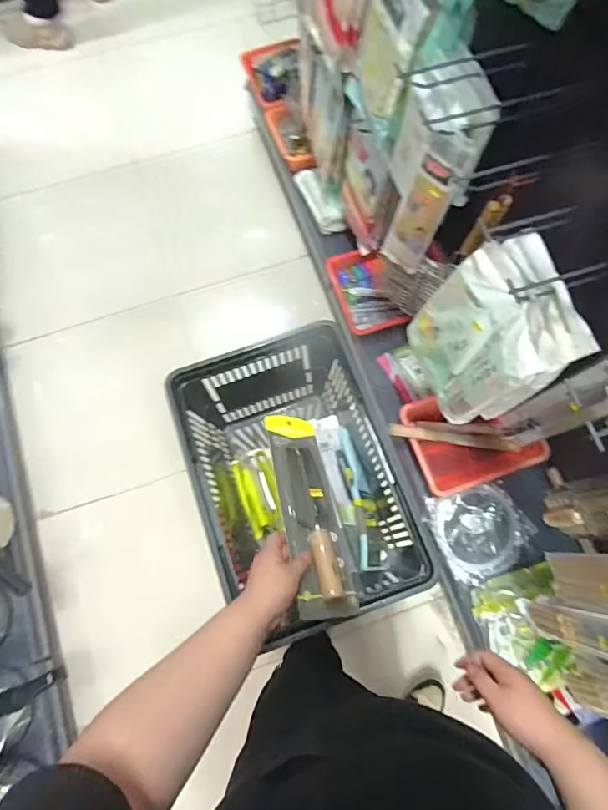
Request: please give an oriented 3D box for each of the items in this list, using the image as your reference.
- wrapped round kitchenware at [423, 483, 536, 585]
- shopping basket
[{"bbox_3d":[0.462,0.318,1.219,0.236,0.019,0.217,-23,76,-7],"label":"wrapped round kitchenware"},{"bbox_3d":[-0.018,0.141,0.856,0.299,0.247,0.465,-19,75,-6],"label":"shopping basket"}]

